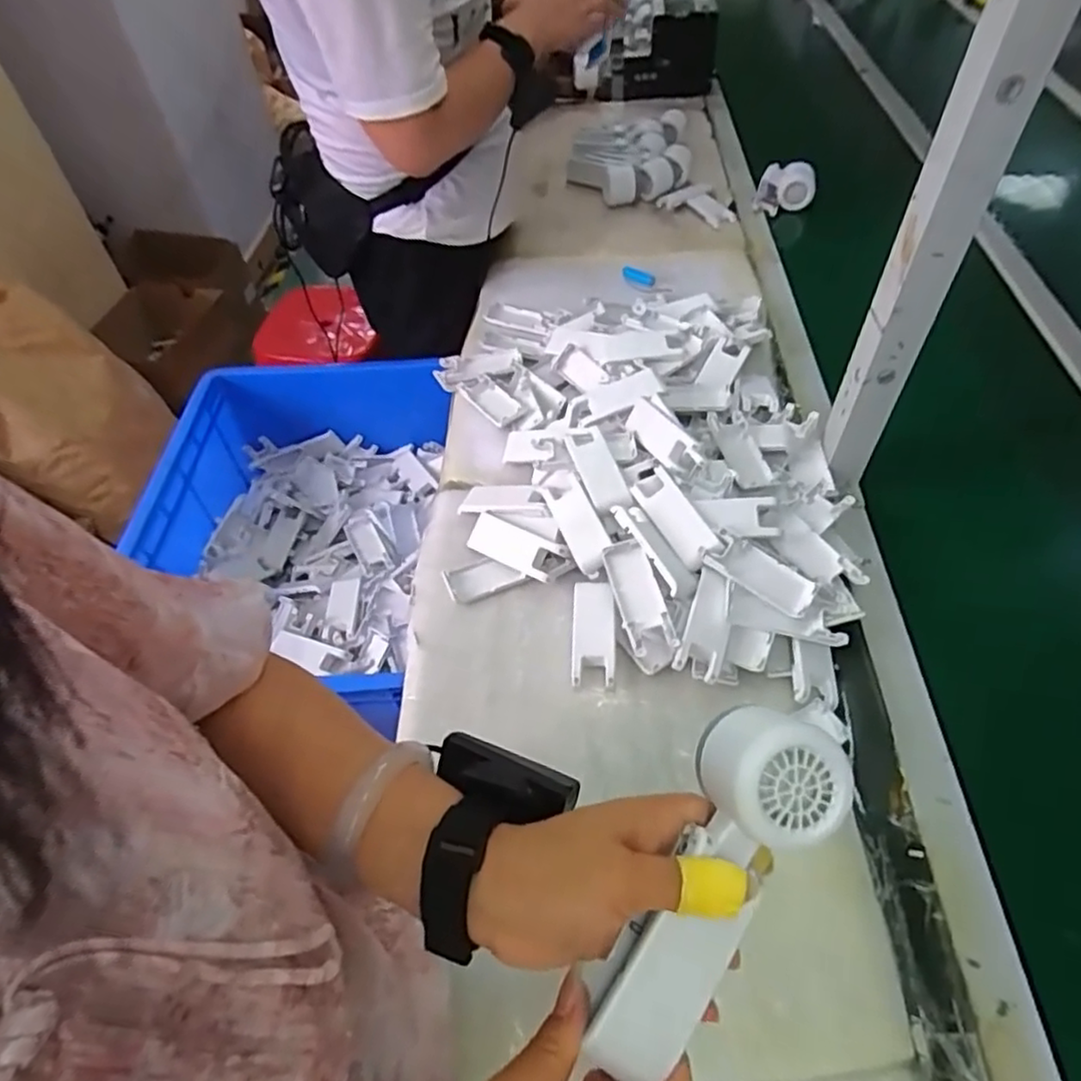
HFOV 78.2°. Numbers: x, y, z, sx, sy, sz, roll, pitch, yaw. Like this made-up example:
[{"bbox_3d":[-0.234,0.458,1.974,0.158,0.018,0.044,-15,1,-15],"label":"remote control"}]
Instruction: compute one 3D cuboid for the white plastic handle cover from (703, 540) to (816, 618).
[{"bbox_3d":[0.194,0.031,0.586,0.093,0.013,0.039,28,56,7],"label":"white plastic handle cover"}]

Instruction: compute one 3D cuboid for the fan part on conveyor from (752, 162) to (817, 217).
[{"bbox_3d":[0.395,-0.567,1.072,0.086,0.070,0.042,11,52,11],"label":"fan part on conveyor"}]

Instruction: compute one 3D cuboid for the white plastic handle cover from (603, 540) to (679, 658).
[{"bbox_3d":[0.085,0.050,0.588,0.036,0.021,0.102,-12,64,-8],"label":"white plastic handle cover"}]

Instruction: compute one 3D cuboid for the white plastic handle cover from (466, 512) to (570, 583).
[{"bbox_3d":[-0.024,0.007,0.654,0.103,0.012,0.041,27,83,26],"label":"white plastic handle cover"}]

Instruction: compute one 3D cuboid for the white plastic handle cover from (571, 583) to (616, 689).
[{"bbox_3d":[0.047,0.084,0.604,0.041,0.009,0.095,-5,62,20],"label":"white plastic handle cover"}]

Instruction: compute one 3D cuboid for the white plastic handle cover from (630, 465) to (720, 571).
[{"bbox_3d":[0.125,-0.023,0.620,0.039,0.011,0.101,-35,60,6],"label":"white plastic handle cover"}]

